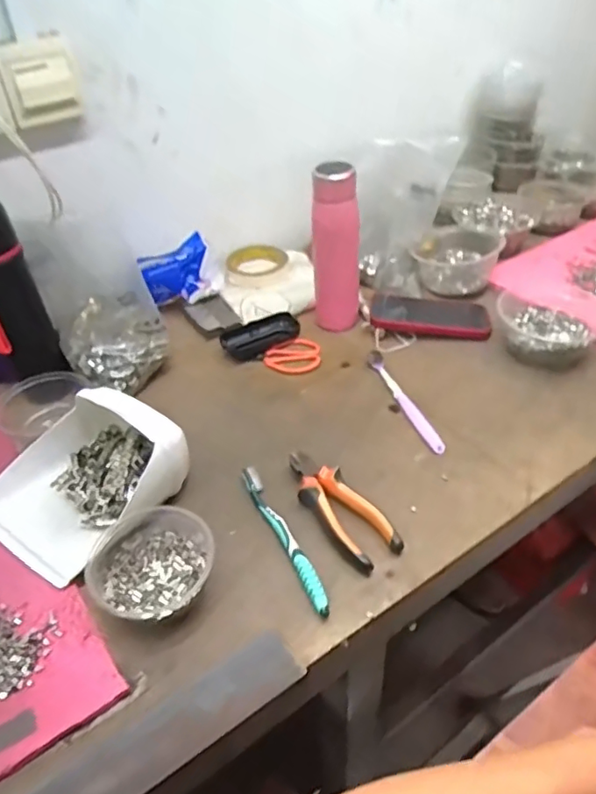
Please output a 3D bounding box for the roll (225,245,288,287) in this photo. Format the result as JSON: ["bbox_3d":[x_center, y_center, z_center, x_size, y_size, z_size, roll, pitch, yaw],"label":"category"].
[{"bbox_3d":[-0.062,-0.208,0.901,0.088,0.027,0.093,1,41,7],"label":"roll"}]

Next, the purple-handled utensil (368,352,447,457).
[{"bbox_3d":[0.126,0.002,0.707,0.021,0.011,0.185,-15,41,-11],"label":"purple-handled utensil"}]

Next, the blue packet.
[{"bbox_3d":[-0.172,-0.174,0.819,0.024,0.080,0.110,31,52,34],"label":"blue packet"}]

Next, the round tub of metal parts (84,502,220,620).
[{"bbox_3d":[-0.128,0.156,0.525,0.107,0.041,0.103,-3,40,2],"label":"round tub of metal parts"}]

